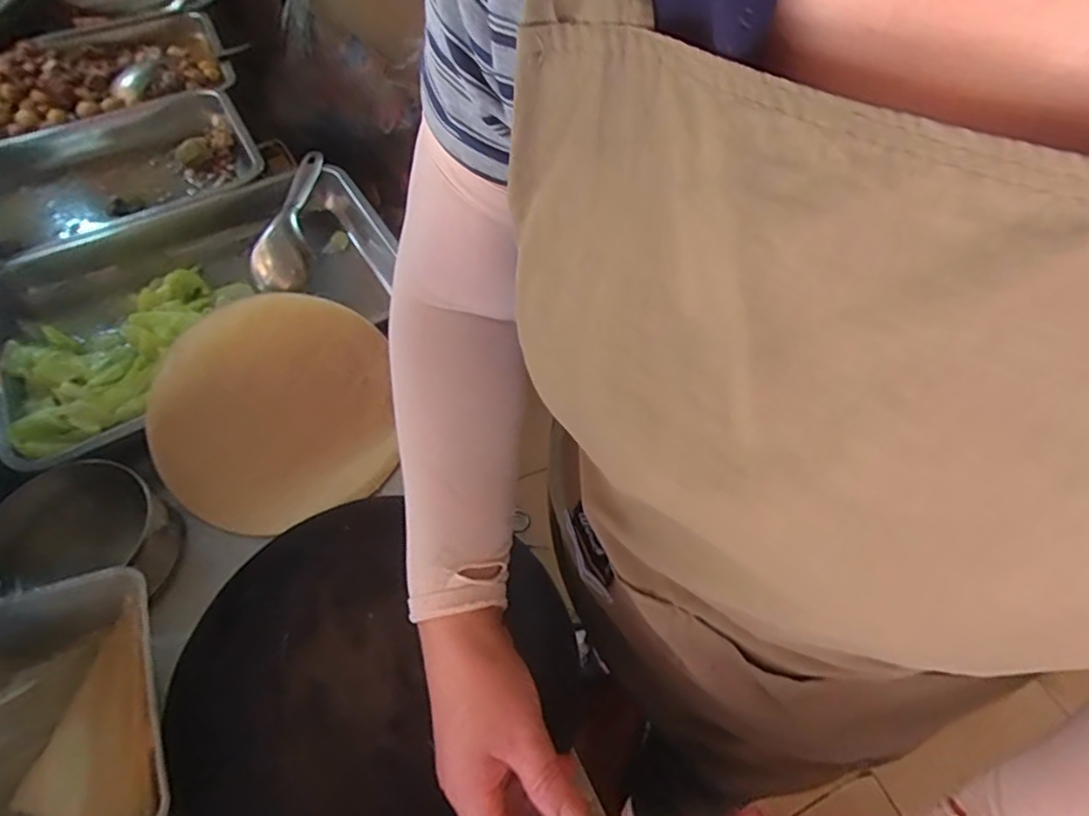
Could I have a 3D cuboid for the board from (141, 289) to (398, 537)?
[{"bbox_3d":[-0.237,-0.002,0.546,0.200,0.018,0.208,7,67,-16],"label":"board"}]

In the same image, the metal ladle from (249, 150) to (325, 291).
[{"bbox_3d":[-0.289,-0.226,0.710,0.057,0.034,0.193,4,68,2],"label":"metal ladle"}]

